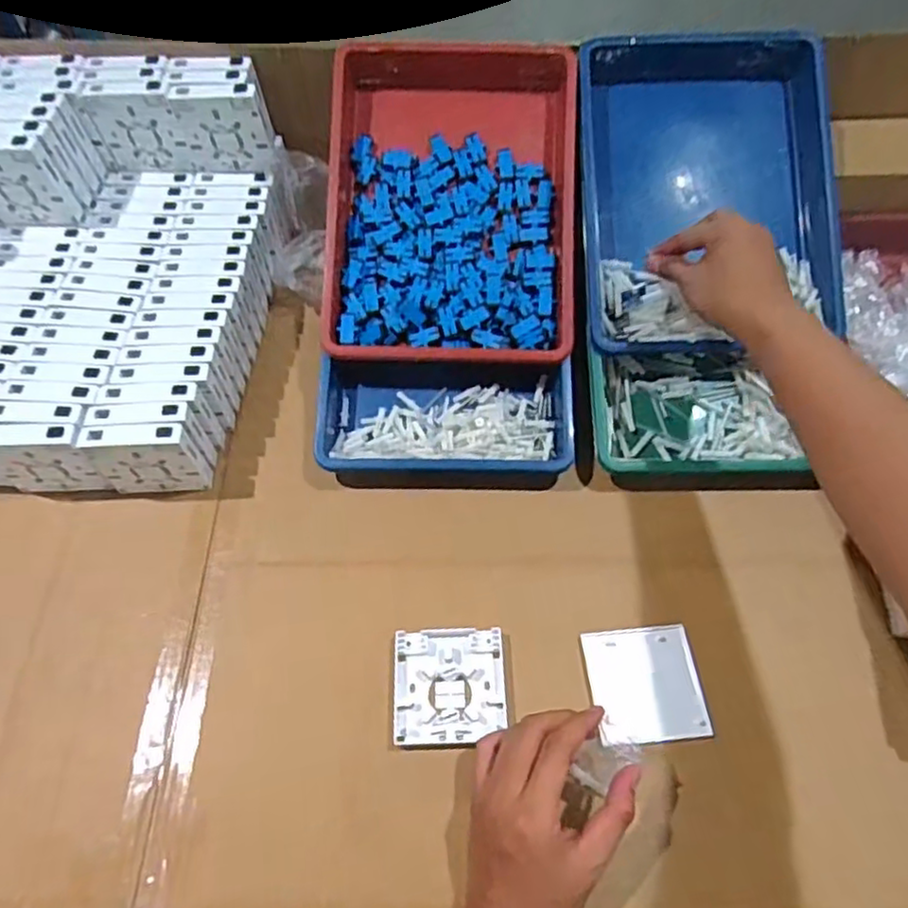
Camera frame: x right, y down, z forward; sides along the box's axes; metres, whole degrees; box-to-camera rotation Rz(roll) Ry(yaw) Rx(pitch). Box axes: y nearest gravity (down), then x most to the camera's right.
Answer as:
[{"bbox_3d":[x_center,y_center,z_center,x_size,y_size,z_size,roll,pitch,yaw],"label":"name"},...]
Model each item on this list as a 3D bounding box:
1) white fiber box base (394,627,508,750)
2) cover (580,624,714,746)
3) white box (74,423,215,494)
[{"bbox_3d":[-0.003,0.185,0.517,0.086,0.012,0.087,-2,59,-1],"label":"white fiber box base"},{"bbox_3d":[0.153,0.182,0.517,0.086,0.012,0.086,-5,60,-3],"label":"cover"},{"bbox_3d":[-0.273,0.006,0.585,0.086,0.089,0.021,0,59,1],"label":"white box"}]

